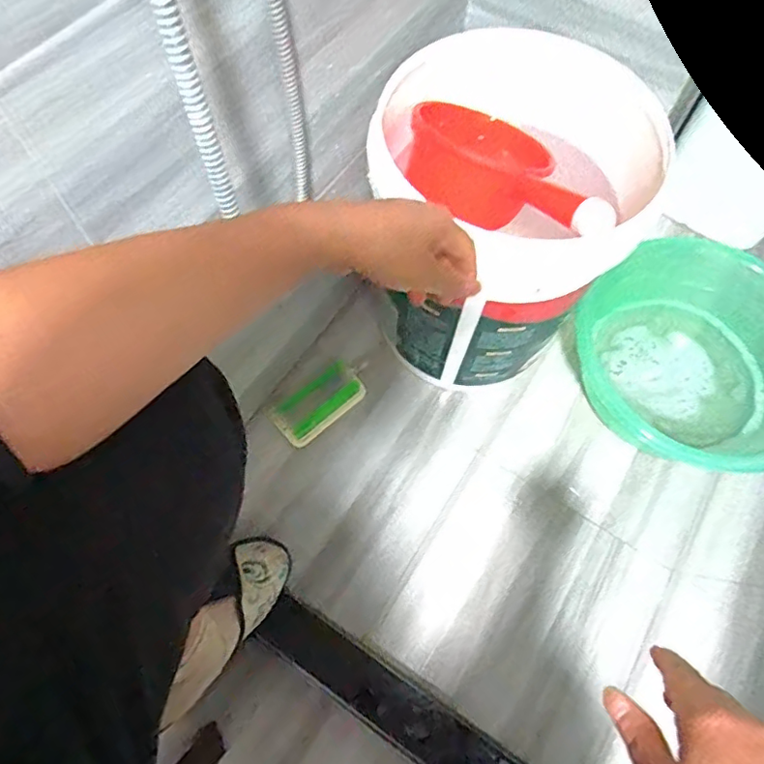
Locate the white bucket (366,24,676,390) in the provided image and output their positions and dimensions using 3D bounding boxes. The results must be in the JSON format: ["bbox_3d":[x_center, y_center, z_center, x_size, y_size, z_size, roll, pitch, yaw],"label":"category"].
[{"bbox_3d":[0.132,-0.200,0.696,0.284,0.327,0.332,25,67,8],"label":"white bucket"}]

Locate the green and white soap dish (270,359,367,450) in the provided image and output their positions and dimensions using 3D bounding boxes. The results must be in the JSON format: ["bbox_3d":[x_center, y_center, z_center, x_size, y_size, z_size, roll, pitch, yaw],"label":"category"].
[{"bbox_3d":[-0.091,0.033,0.829,0.135,0.028,0.067,-36,72,-17],"label":"green and white soap dish"}]

